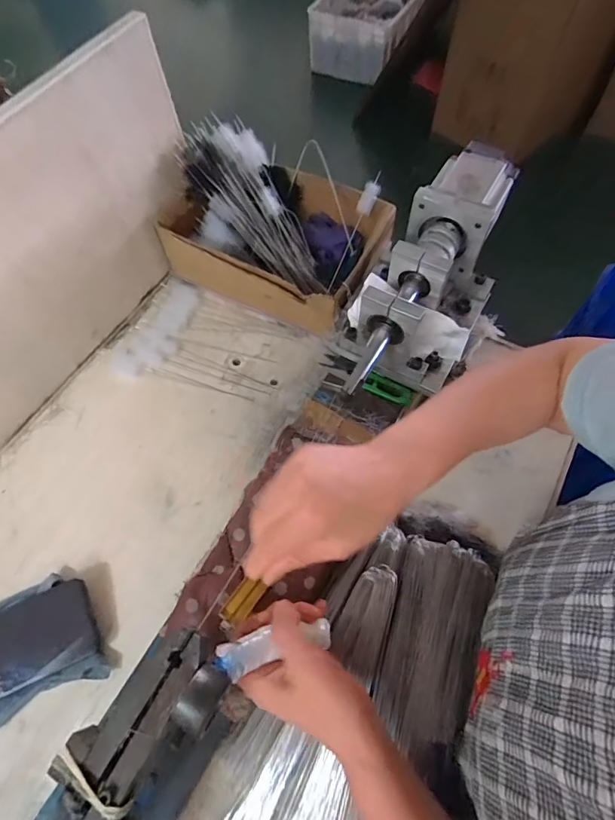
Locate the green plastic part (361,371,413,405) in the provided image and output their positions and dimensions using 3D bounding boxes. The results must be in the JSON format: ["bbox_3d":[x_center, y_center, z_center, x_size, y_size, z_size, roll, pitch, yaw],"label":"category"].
[{"bbox_3d":[0.095,-0.025,0.513,0.057,0.015,0.021,27,67,14],"label":"green plastic part"}]

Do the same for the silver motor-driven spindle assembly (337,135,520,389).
[{"bbox_3d":[0.141,-0.147,0.486,0.127,0.116,0.284,29,67,15],"label":"silver motor-driven spindle assembly"}]

